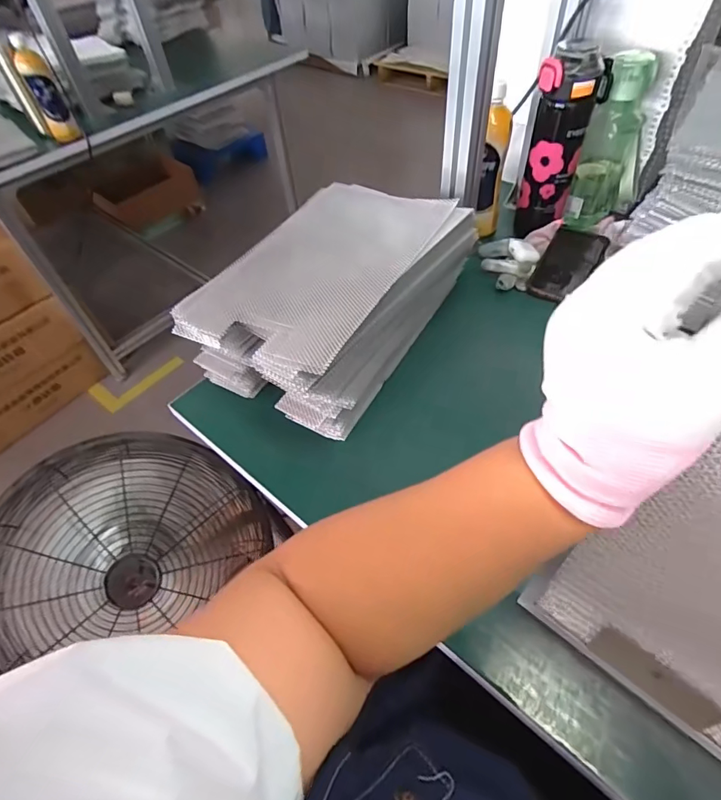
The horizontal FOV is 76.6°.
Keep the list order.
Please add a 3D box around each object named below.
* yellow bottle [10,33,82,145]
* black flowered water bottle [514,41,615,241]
[{"bbox_3d":[-0.862,-0.837,1.253,0.076,0.257,0.099,-28,54,-16],"label":"yellow bottle"},{"bbox_3d":[0.289,-0.366,0.672,0.080,0.240,0.065,25,57,23],"label":"black flowered water bottle"}]

